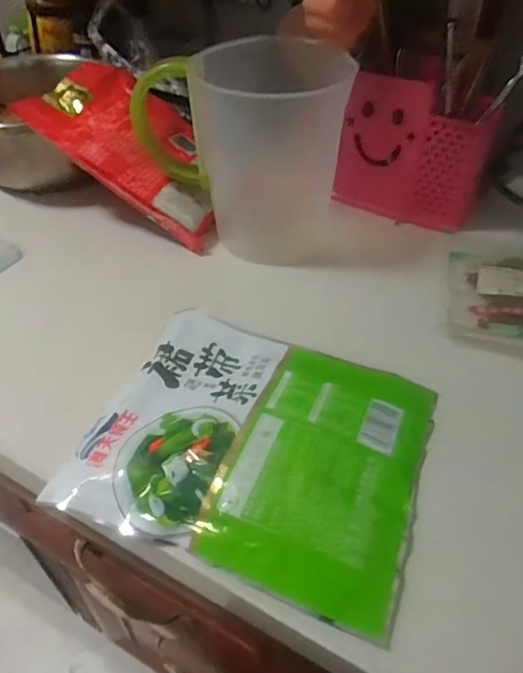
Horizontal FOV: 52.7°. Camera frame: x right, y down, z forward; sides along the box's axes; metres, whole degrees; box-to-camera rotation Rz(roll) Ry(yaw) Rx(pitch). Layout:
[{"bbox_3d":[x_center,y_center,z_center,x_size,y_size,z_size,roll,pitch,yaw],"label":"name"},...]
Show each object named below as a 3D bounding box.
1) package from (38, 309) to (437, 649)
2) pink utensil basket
[{"bbox_3d":[-0.003,0.063,0.341,0.203,0.019,0.171,16,48,15],"label":"package"},{"bbox_3d":[0.148,-0.187,0.516,0.142,0.129,0.082,25,51,22],"label":"pink utensil basket"}]

